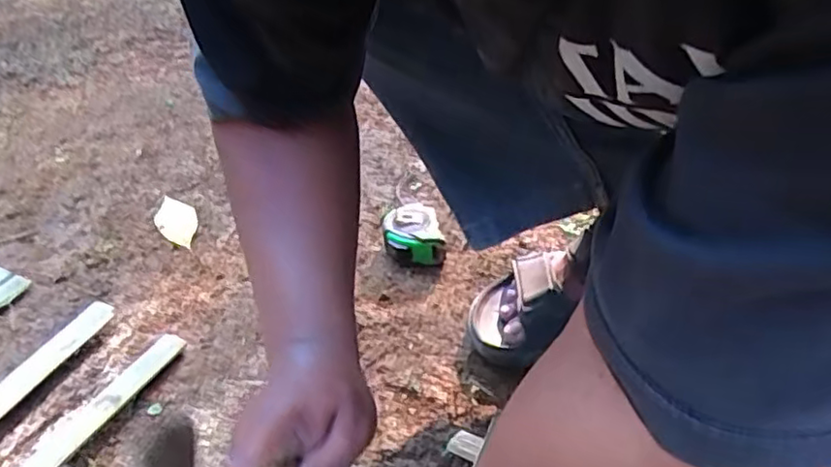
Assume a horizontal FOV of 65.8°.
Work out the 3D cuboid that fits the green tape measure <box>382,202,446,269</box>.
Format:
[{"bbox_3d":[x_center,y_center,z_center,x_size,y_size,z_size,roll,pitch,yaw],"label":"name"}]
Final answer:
[{"bbox_3d":[-0.005,0.002,0.734,0.062,0.041,0.081,-8,36,-3],"label":"green tape measure"}]

